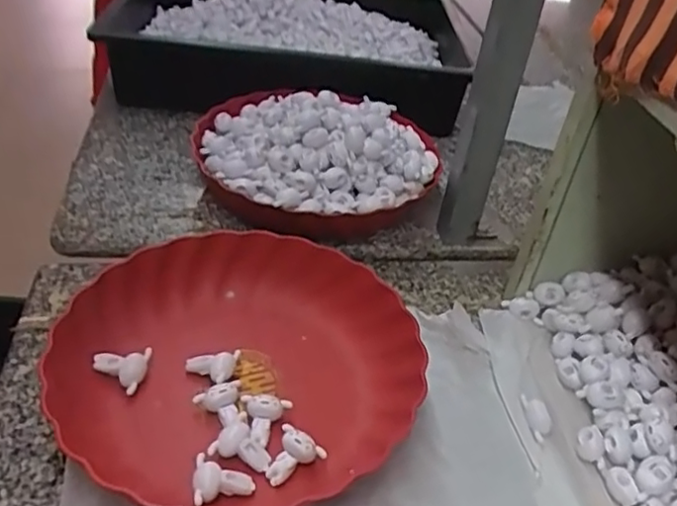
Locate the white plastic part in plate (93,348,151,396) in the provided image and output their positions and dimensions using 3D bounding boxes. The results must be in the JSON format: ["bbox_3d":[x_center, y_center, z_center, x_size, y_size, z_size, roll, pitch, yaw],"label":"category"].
[{"bbox_3d":[-0.151,0.085,0.440,0.038,0.019,0.030,-3,38,-13],"label":"white plastic part in plate"}]

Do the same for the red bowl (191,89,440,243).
[{"bbox_3d":[-0.022,-0.107,0.629,0.224,0.088,0.223,4,37,-3],"label":"red bowl"}]

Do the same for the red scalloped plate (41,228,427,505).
[{"bbox_3d":[-0.070,0.073,0.449,0.243,0.046,0.222,4,37,-3],"label":"red scalloped plate"}]

